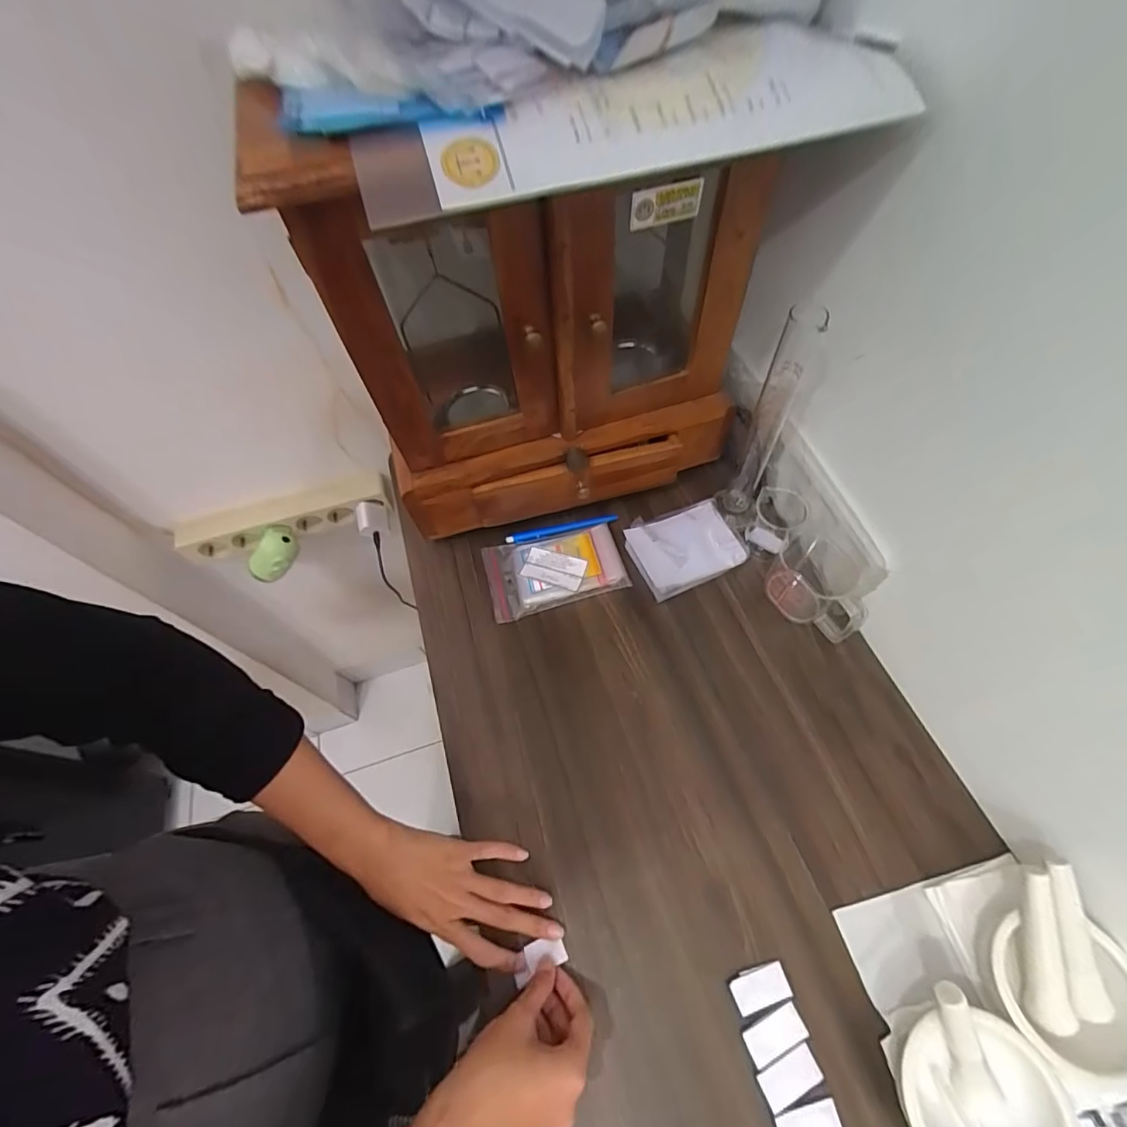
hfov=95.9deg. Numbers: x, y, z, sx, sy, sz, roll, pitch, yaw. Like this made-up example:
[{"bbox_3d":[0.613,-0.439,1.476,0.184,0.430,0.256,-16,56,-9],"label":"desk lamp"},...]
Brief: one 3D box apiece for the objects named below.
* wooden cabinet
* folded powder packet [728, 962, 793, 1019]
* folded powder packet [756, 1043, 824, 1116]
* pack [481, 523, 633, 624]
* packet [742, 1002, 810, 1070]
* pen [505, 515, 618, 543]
[{"bbox_3d":[-0.030,-0.252,0.510,0.352,0.372,0.254,-18,60,-6],"label":"wooden cabinet"},{"bbox_3d":[0.153,0.330,0.395,0.045,0.005,0.025,-16,59,-5],"label":"folded powder packet"},{"bbox_3d":[0.165,0.373,0.368,0.044,0.004,0.022,-22,60,-9],"label":"folded powder packet"},{"bbox_3d":[-0.010,0.006,0.596,0.156,0.019,0.095,-15,59,-4],"label":"pack"},{"bbox_3d":[0.159,0.354,0.381,0.046,0.004,0.022,-22,60,-9],"label":"packet"},{"bbox_3d":[-0.002,-0.041,0.625,0.138,0.007,0.014,-11,59,-2],"label":"pen"}]

